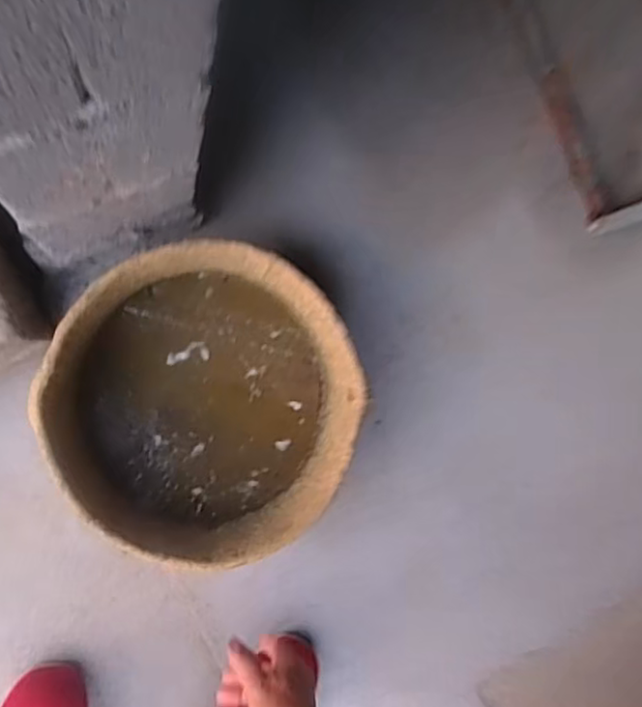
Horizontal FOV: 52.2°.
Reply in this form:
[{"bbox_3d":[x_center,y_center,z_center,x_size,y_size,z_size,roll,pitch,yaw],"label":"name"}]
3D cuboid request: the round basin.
[{"bbox_3d":[-0.143,0.059,0.817,0.348,0.141,0.361,1,88,-13],"label":"round basin"}]

